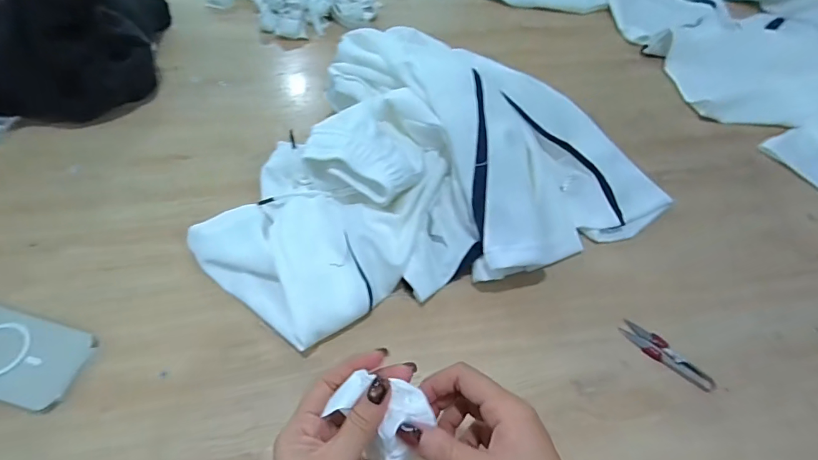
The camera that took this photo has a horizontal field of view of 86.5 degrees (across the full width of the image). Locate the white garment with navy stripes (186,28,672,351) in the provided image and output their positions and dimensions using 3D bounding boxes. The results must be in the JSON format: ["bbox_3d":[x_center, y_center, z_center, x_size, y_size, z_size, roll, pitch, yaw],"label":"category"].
[{"bbox_3d":[0.025,-0.102,0.541,0.577,0.123,0.357,-17,61,-15],"label":"white garment with navy stripes"}]

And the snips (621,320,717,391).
[{"bbox_3d":[0.283,0.138,0.479,0.102,0.007,0.027,39,63,18],"label":"snips"}]

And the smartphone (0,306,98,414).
[{"bbox_3d":[-0.398,0.118,0.422,0.157,0.018,0.079,14,58,4],"label":"smartphone"}]

